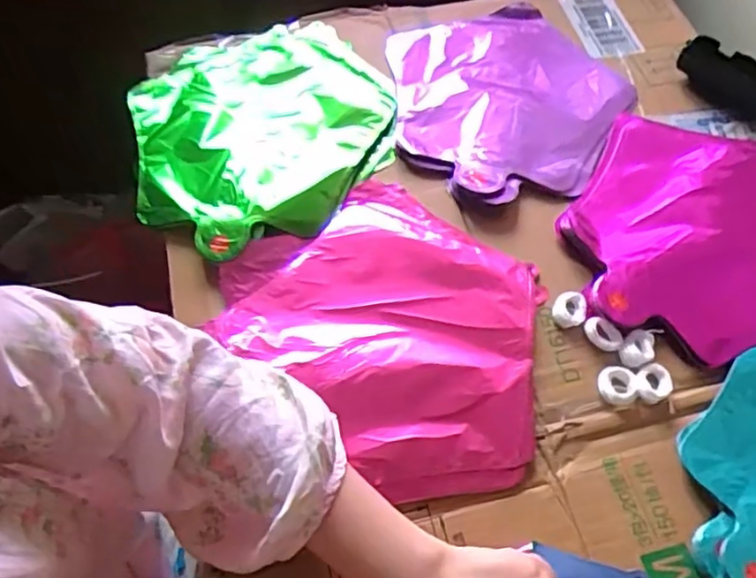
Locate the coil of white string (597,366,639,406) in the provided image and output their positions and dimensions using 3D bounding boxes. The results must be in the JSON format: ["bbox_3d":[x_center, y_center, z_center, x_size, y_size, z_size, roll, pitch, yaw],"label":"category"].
[{"bbox_3d":[0.177,0.070,0.468,0.026,0.012,0.030,4,60,2],"label":"coil of white string"}]

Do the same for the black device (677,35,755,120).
[{"bbox_3d":[0.359,-0.213,0.639,0.057,0.024,0.114,-37,67,-20],"label":"black device"}]

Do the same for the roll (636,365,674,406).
[{"bbox_3d":[0.204,0.070,0.468,0.025,0.013,0.030,16,61,9],"label":"roll"}]

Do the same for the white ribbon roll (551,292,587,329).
[{"bbox_3d":[0.150,0.016,0.497,0.026,0.009,0.029,-7,60,-4],"label":"white ribbon roll"}]

